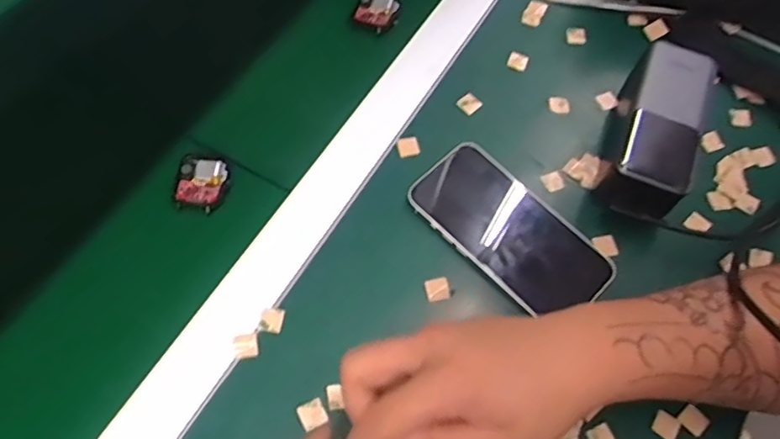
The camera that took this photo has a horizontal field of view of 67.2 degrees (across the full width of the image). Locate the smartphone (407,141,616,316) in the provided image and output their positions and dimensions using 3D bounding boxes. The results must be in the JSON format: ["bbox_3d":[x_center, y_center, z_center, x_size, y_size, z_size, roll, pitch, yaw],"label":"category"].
[{"bbox_3d":[0.086,0.007,0.418,0.142,0.015,0.074,41,69,16],"label":"smartphone"}]

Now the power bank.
[{"bbox_3d":[0.197,-0.065,0.440,0.055,0.051,0.139,24,65,9],"label":"power bank"}]

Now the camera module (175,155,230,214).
[{"bbox_3d":[-0.137,-0.028,0.427,0.038,0.007,0.042,10,64,2],"label":"camera module"}]

